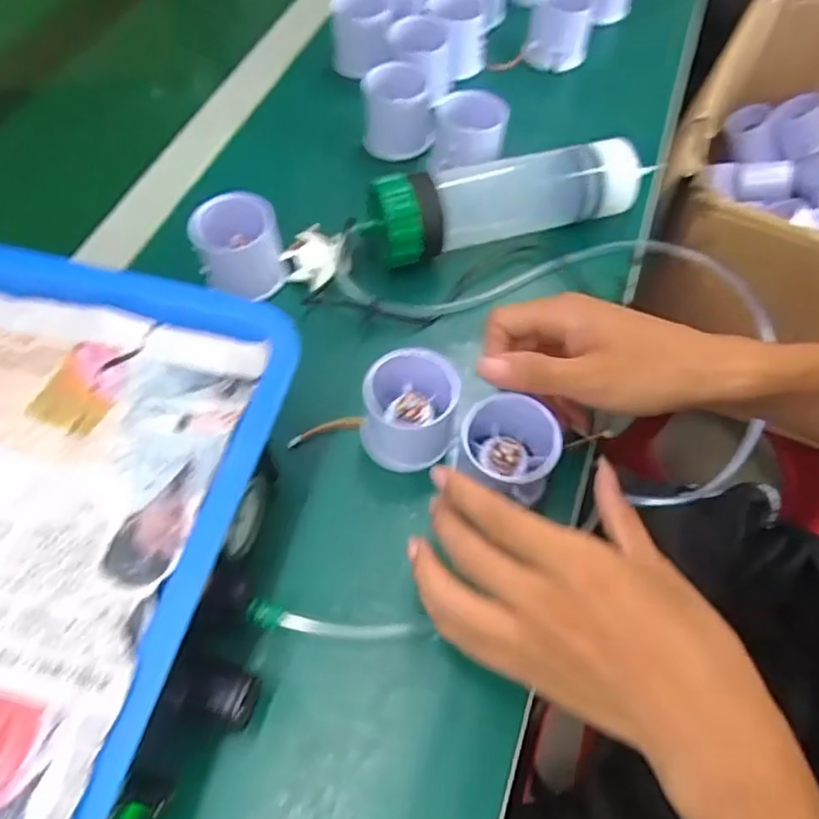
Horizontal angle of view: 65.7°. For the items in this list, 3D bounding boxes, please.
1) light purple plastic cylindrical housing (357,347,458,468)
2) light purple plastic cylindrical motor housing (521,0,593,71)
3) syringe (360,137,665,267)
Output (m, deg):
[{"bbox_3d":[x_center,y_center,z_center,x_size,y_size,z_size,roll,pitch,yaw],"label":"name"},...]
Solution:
[{"bbox_3d":[0.000,-0.004,0.375,0.056,0.052,0.061,0,59,0],"label":"light purple plastic cylindrical housing"},{"bbox_3d":[0.137,-0.354,0.584,0.056,0.058,0.048,6,59,3],"label":"light purple plastic cylindrical motor housing"},{"bbox_3d":[0.075,-0.155,0.456,0.219,0.056,0.049,-20,61,-12],"label":"syringe"}]

